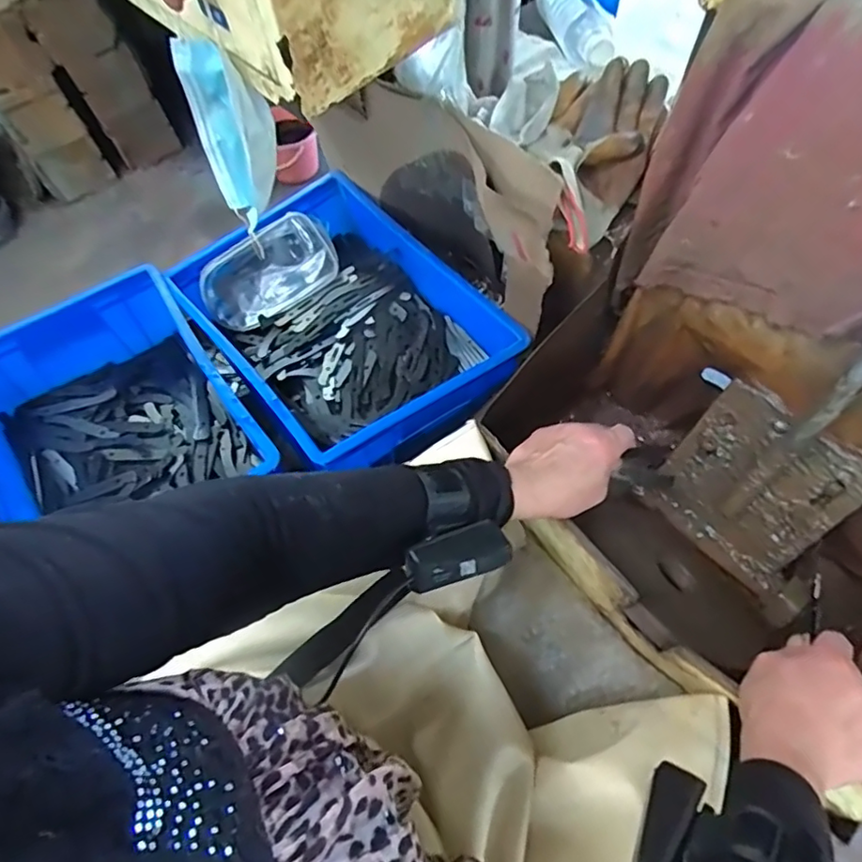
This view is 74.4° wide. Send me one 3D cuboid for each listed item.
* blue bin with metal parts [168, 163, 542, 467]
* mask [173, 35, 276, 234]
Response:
[{"bbox_3d":[-0.119,-0.150,0.769,0.303,0.099,0.396,-37,67,-14],"label":"blue bin with metal parts"},{"bbox_3d":[-0.188,-0.285,0.552,0.069,0.147,0.091,-26,65,-10],"label":"mask"}]

